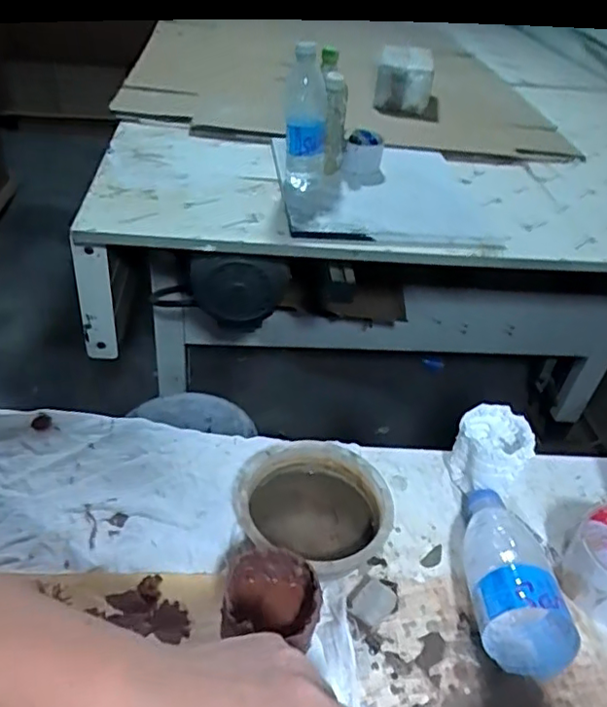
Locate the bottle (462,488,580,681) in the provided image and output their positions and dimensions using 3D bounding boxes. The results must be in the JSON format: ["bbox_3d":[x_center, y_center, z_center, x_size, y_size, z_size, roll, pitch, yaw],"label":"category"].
[{"bbox_3d":[0.158,0.165,0.470,0.067,0.073,0.149,7,39,-1],"label":"bottle"}]

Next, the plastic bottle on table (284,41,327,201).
[{"bbox_3d":[0.002,-0.335,0.898,0.073,0.202,0.060,7,39,-2],"label":"plastic bottle on table"}]

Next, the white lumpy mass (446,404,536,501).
[{"bbox_3d":[0.174,0.092,0.563,0.063,0.064,0.065,5,39,-4],"label":"white lumpy mass"}]

